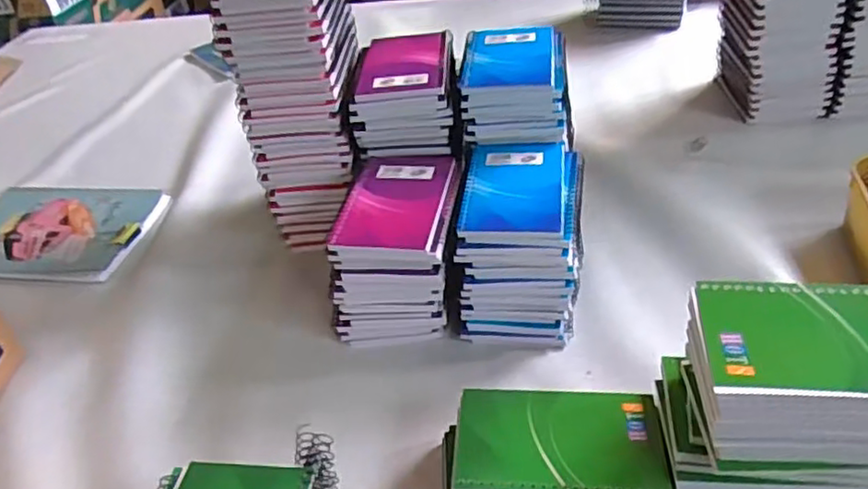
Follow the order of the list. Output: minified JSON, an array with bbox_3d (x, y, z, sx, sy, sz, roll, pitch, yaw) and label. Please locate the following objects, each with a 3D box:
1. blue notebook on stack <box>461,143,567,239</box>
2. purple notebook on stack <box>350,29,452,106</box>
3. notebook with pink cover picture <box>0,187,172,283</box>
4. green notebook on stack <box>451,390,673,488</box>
[{"bbox_3d":[0.068,-0.048,0.546,0.082,0.011,0.127,1,38,11],"label":"blue notebook on stack"},{"bbox_3d":[-0.027,-0.175,0.630,0.083,0.012,0.137,-2,37,6],"label":"purple notebook on stack"},{"bbox_3d":[-0.442,-0.015,0.755,0.234,0.009,0.169,1,38,11],"label":"notebook with pink cover picture"},{"bbox_3d":[0.080,0.124,0.419,0.128,0.006,0.079,-1,37,9],"label":"green notebook on stack"}]

